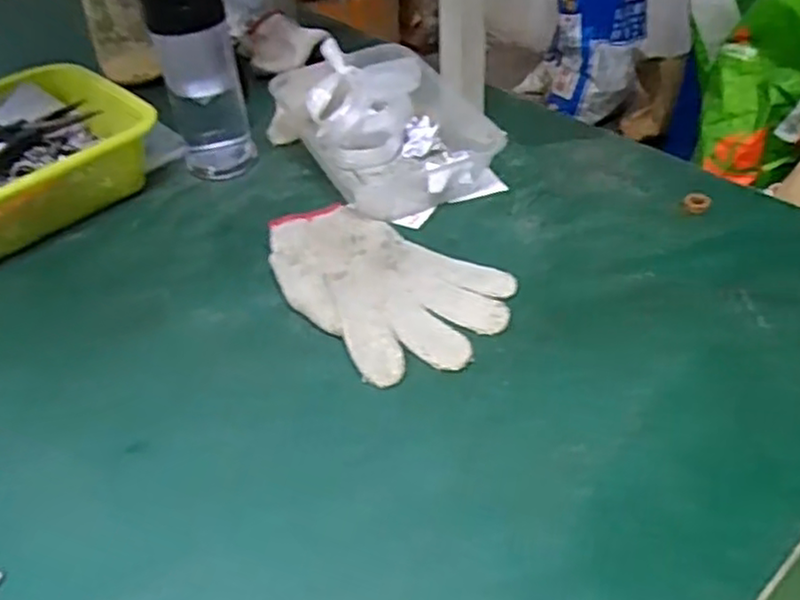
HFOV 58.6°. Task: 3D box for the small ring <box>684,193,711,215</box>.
[{"bbox_3d":[0.245,-0.080,0.585,0.022,0.008,0.018,-31,50,-28],"label":"small ring"}]

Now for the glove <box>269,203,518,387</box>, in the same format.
[{"bbox_3d":[-0.015,-0.018,0.534,0.130,0.013,0.193,-29,49,-27],"label":"glove"}]

